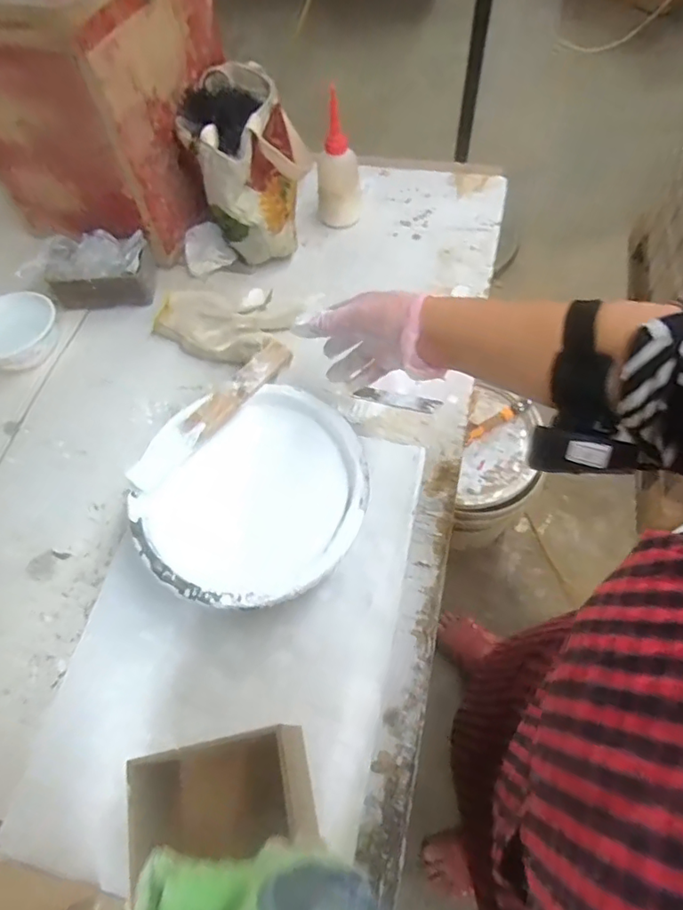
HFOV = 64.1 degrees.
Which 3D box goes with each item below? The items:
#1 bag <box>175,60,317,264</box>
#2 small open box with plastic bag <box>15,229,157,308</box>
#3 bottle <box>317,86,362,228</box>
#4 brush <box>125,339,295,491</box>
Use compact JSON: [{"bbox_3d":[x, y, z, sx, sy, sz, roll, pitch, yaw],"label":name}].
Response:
[{"bbox_3d":[-0.120,-0.386,0.741,0.148,0.169,0.197,-9,63,-2],"label":"bag"},{"bbox_3d":[-0.333,-0.241,0.719,0.160,0.073,0.065,-9,63,-2],"label":"small open box with plastic bag"},{"bbox_3d":[-0.005,-0.390,0.736,0.060,0.163,0.049,-5,63,1],"label":"bottle"},{"bbox_3d":[-0.132,-0.046,0.542,0.044,0.014,0.197,37,71,19],"label":"brush"}]

